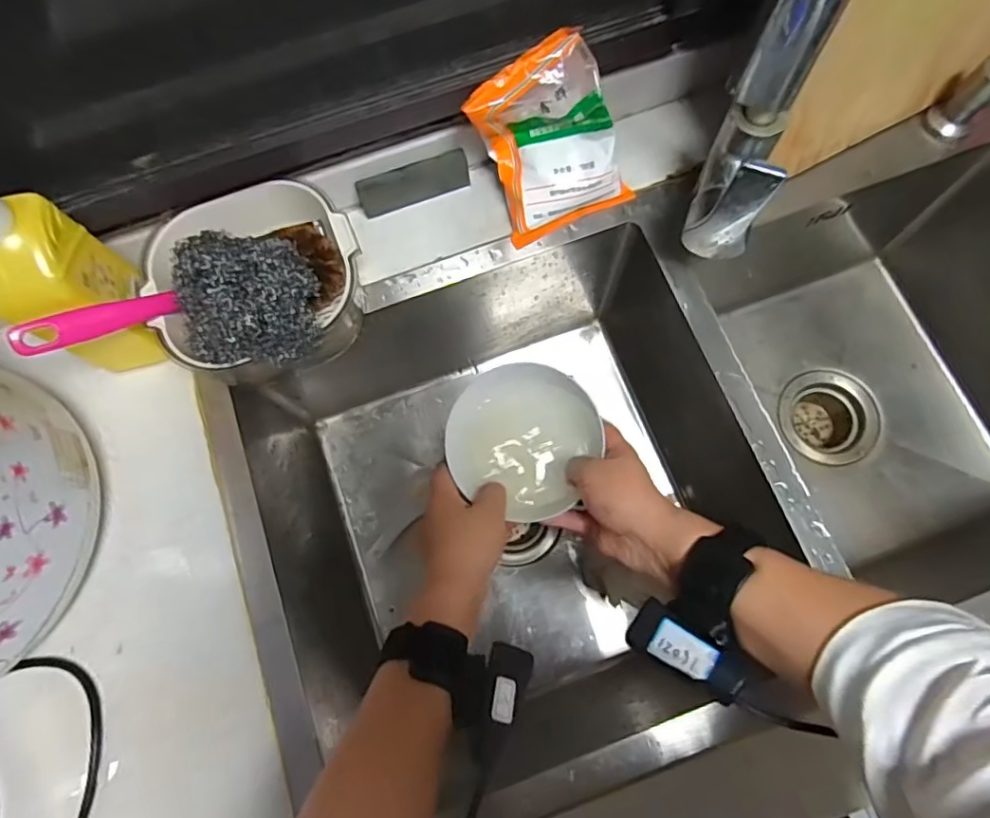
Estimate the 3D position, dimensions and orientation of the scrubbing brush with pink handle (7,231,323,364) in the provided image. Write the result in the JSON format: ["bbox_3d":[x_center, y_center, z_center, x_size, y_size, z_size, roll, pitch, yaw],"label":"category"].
[{"bbox_3d":[-0.219,-0.083,0.406,0.180,0.052,0.097,-2,74,1],"label":"scrubbing brush with pink handle"}]

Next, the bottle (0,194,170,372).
[{"bbox_3d":[-0.314,-0.088,0.405,0.061,0.226,0.069,-12,74,-2],"label":"bottle"}]

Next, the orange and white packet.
[{"bbox_3d":[0.046,-0.221,0.470,0.112,0.144,0.045,-23,40,1],"label":"orange and white packet"}]

